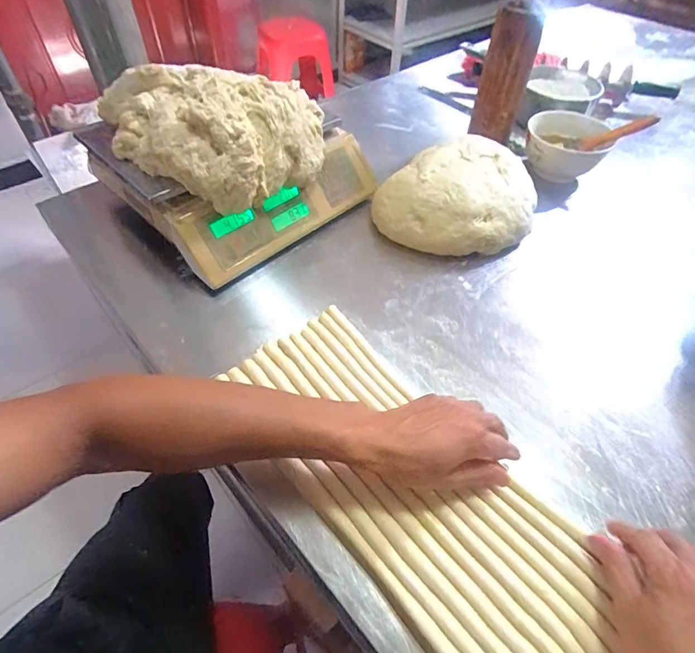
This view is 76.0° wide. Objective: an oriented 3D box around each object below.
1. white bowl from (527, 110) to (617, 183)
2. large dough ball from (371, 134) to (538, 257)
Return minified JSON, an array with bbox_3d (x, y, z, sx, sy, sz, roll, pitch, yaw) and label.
[{"bbox_3d":[0.392,-0.331,0.813,0.143,0.081,0.146,11,51,7],"label":"white bowl"},{"bbox_3d":[0.172,-0.197,0.690,0.259,0.095,0.189,-19,54,-17],"label":"large dough ball"}]

